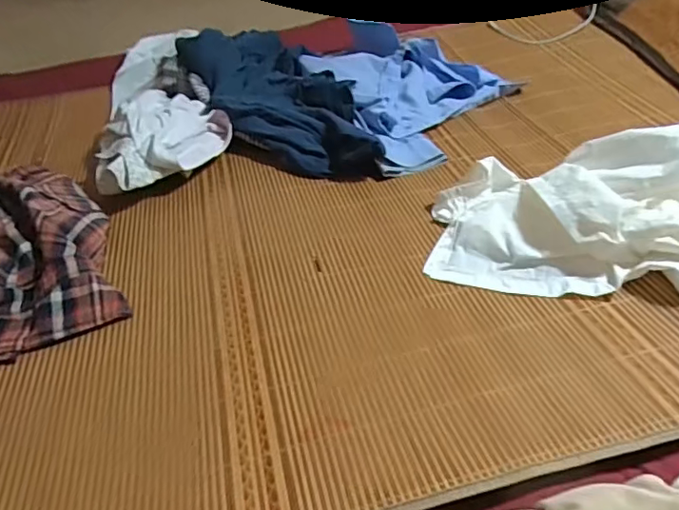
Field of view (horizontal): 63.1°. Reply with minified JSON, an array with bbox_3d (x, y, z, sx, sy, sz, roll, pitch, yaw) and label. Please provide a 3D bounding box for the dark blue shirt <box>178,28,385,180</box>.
[{"bbox_3d":[-0.110,-0.273,0.913,0.203,0.067,0.495,-28,56,-24],"label":"dark blue shirt"}]

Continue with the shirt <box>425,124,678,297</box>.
[{"bbox_3d":[0.374,-0.067,0.610,0.528,0.116,0.273,4,40,13],"label":"shirt"}]

